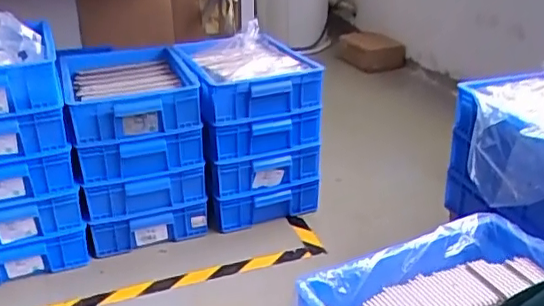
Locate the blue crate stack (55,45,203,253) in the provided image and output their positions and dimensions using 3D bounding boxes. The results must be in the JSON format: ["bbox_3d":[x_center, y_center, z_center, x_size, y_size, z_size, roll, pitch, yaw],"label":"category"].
[{"bbox_3d":[-0.364,-0.022,1.568,0.313,0.415,0.380,-8,26,-15],"label":"blue crate stack"}]

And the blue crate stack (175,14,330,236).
[{"bbox_3d":[-0.068,-0.084,1.665,0.318,0.409,0.402,-8,26,-13],"label":"blue crate stack"}]

